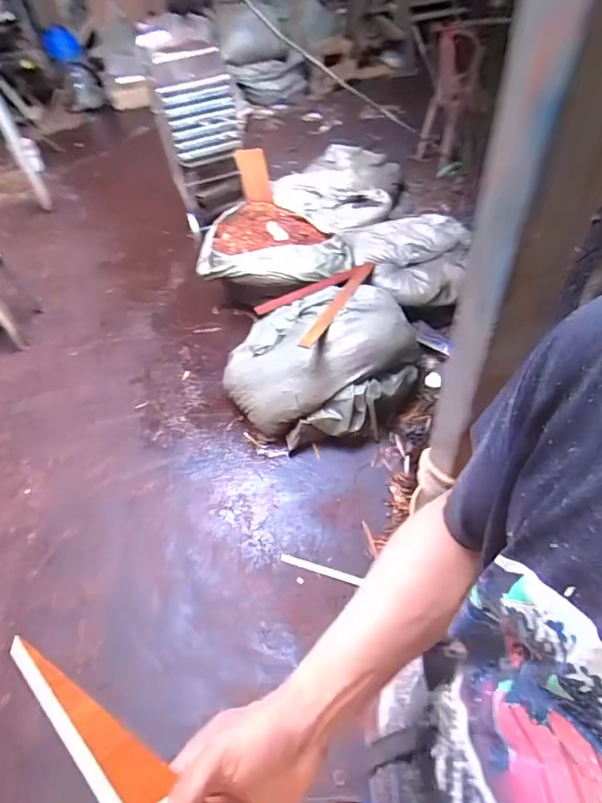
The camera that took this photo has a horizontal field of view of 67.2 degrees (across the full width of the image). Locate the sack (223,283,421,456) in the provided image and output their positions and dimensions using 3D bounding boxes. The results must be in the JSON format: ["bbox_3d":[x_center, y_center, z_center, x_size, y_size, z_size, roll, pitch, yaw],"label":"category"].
[{"bbox_3d":[0.083,-0.172,1.695,0.712,0.279,0.514,-16,47,-7],"label":"sack"}]

